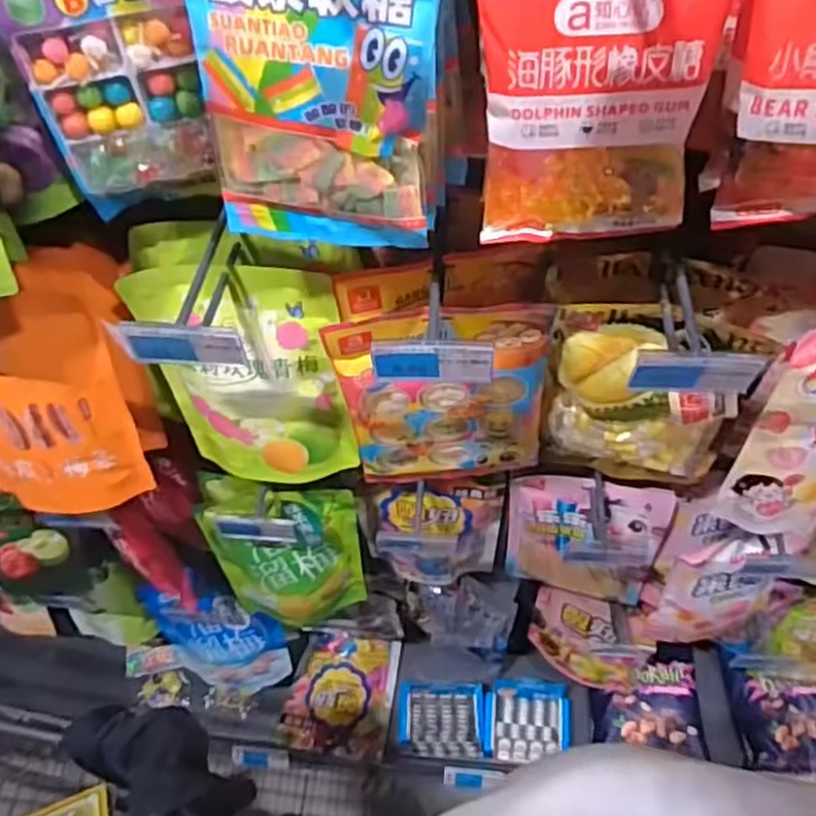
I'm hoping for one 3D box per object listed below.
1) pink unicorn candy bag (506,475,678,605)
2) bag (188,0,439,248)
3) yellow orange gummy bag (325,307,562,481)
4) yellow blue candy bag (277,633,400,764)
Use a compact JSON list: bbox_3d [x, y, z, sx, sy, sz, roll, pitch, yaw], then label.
[{"bbox_3d":[0.209,0.160,0.895,0.177,0.233,0.043,12,57,10],"label":"pink unicorn candy bag"},{"bbox_3d":[-0.051,-0.170,0.407,0.133,0.182,0.034,6,56,7],"label":"bag"},{"bbox_3d":[0.034,-0.001,0.657,0.176,0.238,0.020,-7,56,-2],"label":"yellow orange gummy bag"},{"bbox_3d":[-0.120,0.509,1.311,0.186,0.019,0.199,8,73,4],"label":"yellow blue candy bag"}]

